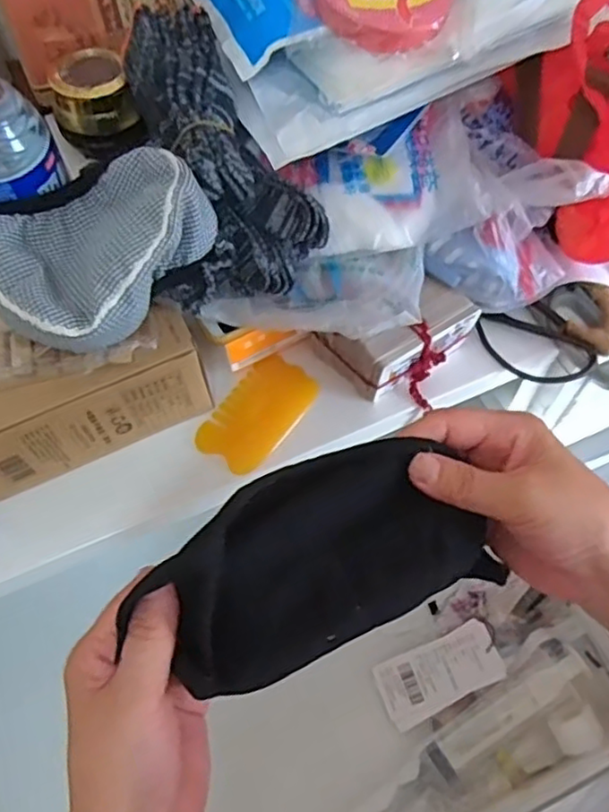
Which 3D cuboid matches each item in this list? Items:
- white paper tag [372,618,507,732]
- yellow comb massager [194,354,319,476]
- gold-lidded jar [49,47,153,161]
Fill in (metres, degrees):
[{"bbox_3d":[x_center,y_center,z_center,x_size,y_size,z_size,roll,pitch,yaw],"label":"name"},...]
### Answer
[{"bbox_3d":[0.108,0.214,0.519,0.098,0.004,0.049,-30,63,5],"label":"white paper tag"},{"bbox_3d":[-0.034,0.005,0.470,0.050,0.013,0.092,33,67,18],"label":"yellow comb massager"},{"bbox_3d":[-0.144,-0.206,0.450,0.054,0.053,0.056,-1,61,1],"label":"gold-lidded jar"}]

